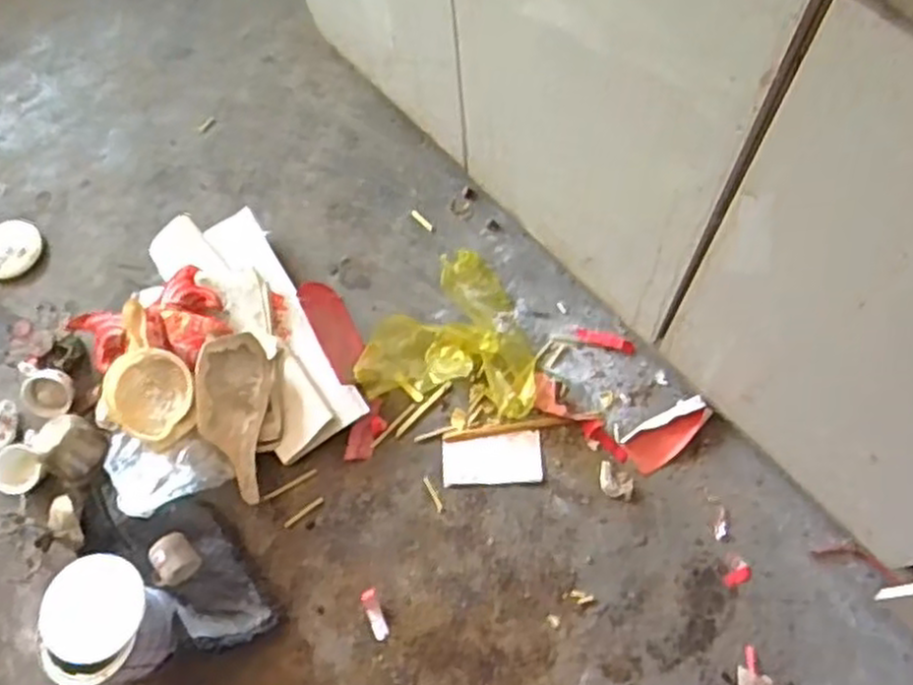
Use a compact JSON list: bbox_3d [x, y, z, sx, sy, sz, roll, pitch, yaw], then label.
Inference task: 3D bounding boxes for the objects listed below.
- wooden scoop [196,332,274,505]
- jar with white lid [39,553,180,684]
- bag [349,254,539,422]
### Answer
[{"bbox_3d":[-0.335,0.114,1.176,0.107,0.039,0.256,-6,83,-3],"label":"wooden scoop"},{"bbox_3d":[-0.469,0.382,1.064,0.140,0.181,0.149,-1,67,4],"label":"jar with white lid"},{"bbox_3d":[0.001,-0.035,1.252,0.285,0.088,0.280,10,69,8],"label":"bag"}]

